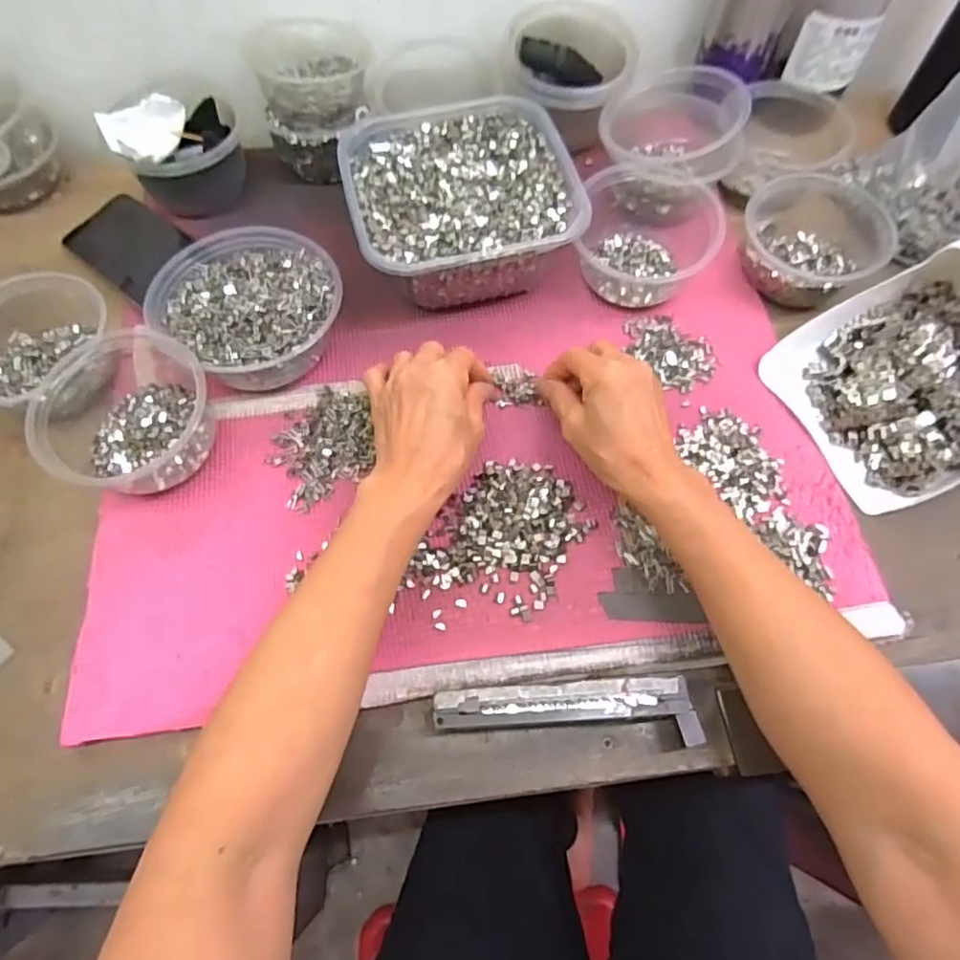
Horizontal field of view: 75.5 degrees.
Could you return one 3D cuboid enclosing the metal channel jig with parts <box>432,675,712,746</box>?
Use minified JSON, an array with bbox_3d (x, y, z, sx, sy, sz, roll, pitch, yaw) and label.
[{"bbox_3d":[0.050,0.140,0.369,0.151,0.023,0.035,-2,65,-1],"label":"metal channel jig with parts"}]

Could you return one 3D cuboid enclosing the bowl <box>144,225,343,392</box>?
[{"bbox_3d":[-0.172,-0.130,0.476,0.137,0.056,0.122,38,70,16],"label":"bowl"}]

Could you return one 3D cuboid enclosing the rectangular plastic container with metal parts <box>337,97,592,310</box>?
[{"bbox_3d":[-0.019,-0.223,0.515,0.168,0.076,0.173,-16,65,-7],"label":"rectangular plastic container with metal parts"}]

